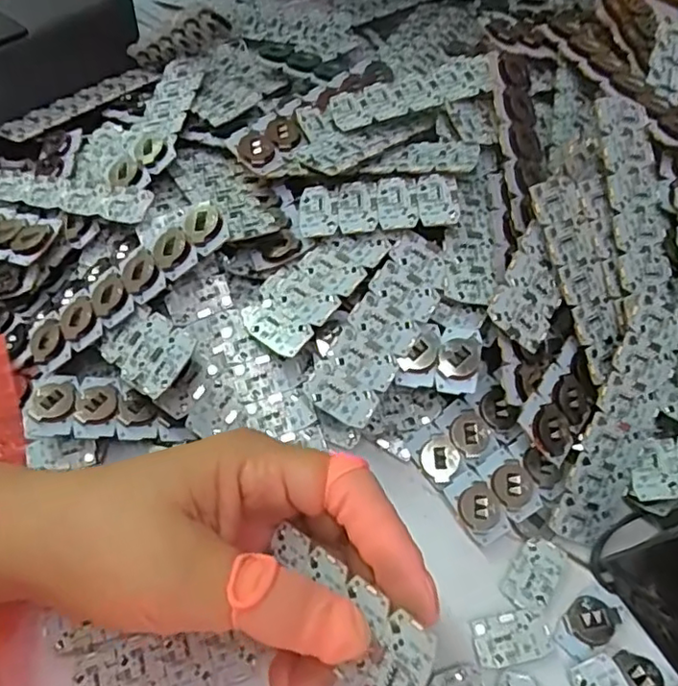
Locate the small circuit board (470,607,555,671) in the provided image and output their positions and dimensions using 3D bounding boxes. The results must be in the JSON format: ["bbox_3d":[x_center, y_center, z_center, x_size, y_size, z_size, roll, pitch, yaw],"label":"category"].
[{"bbox_3d":[0.069,0.117,0.236,0.030,0.004,0.018,-14,63,-4],"label":"small circuit board"}]

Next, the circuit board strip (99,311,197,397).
[{"bbox_3d":[-0.084,0.002,0.259,0.048,0.004,0.031,30,82,34],"label":"circuit board strip"}]

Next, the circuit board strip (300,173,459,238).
[{"bbox_3d":[0.018,-0.062,0.273,0.070,0.010,0.027,-2,63,2],"label":"circuit board strip"}]

